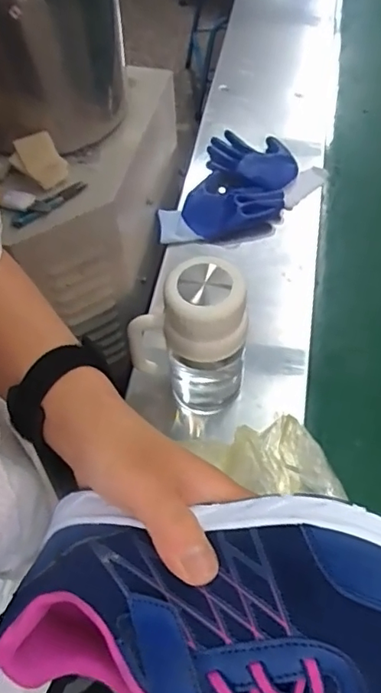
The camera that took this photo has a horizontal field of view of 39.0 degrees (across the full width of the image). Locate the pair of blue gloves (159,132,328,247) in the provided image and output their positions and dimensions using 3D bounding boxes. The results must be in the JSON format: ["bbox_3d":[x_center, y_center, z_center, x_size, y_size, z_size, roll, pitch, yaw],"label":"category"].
[{"bbox_3d":[0.089,-0.273,0.932,0.162,0.035,0.264,13,61,10],"label":"pair of blue gloves"}]

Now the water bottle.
[{"bbox_3d":[0.002,0.010,0.657,0.124,0.253,0.094,-32,63,-15],"label":"water bottle"}]

